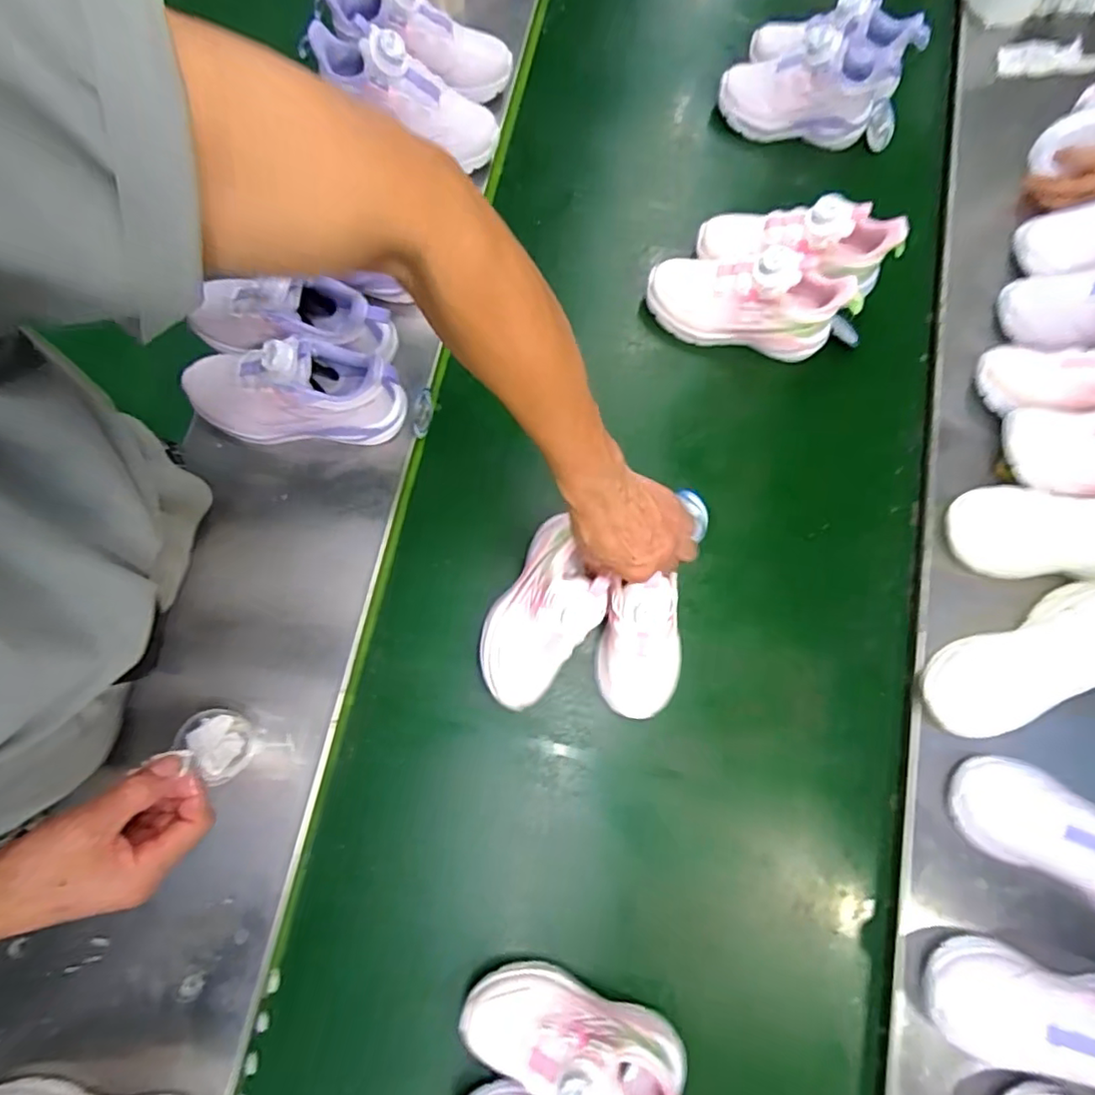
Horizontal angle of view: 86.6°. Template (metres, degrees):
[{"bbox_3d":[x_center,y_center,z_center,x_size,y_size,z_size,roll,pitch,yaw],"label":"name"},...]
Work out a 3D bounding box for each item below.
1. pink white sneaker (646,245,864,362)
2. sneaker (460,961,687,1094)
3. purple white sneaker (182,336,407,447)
[{"bbox_3d":[0.228,-0.281,0.660,0.226,0.112,0.071,17,78,3],"label":"pink white sneaker"},{"bbox_3d":[0.025,0.429,0.489,0.200,0.107,0.078,23,77,5],"label":"sneaker"},{"bbox_3d":[-0.261,-0.158,0.583,0.224,0.117,0.077,4,76,3],"label":"purple white sneaker"}]

